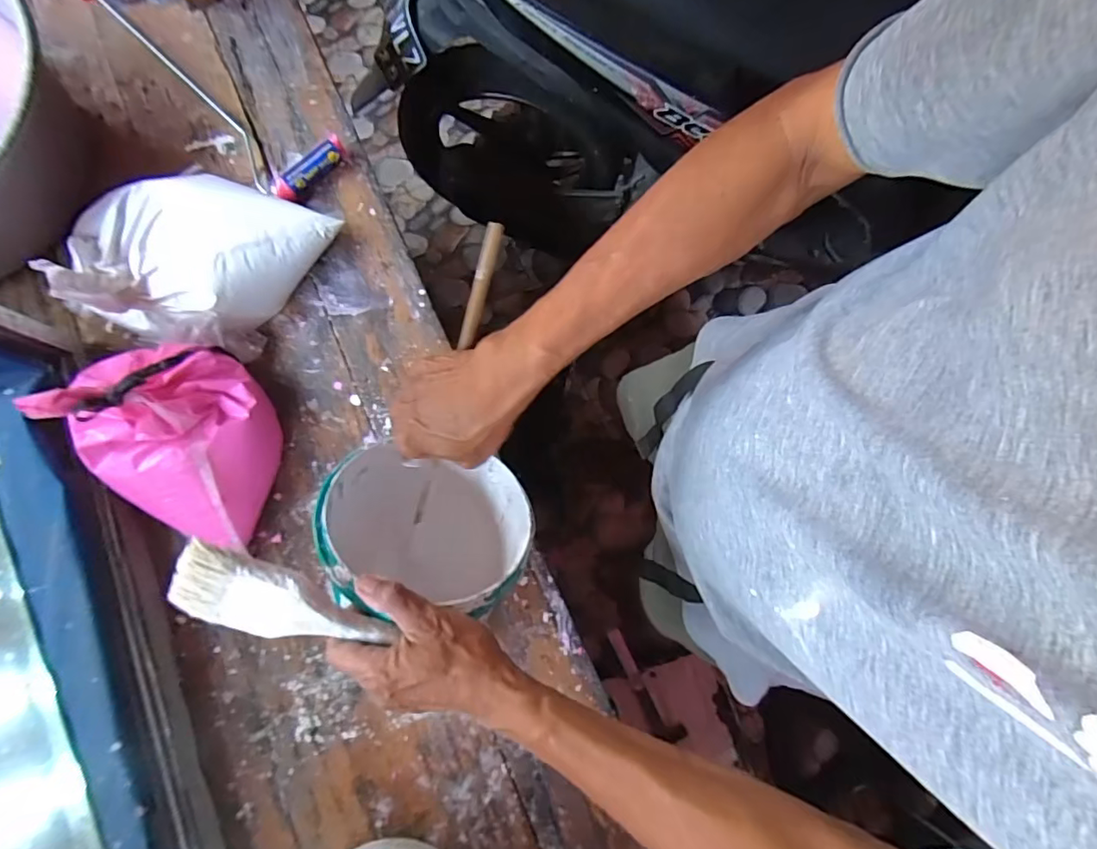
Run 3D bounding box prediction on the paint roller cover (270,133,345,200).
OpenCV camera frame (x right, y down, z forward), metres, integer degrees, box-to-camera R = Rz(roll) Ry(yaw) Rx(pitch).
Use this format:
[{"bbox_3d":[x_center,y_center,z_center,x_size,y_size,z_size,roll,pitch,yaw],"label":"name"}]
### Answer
[{"bbox_3d":[-0.297,-0.316,0.666,0.031,0.032,0.103,40,81,7],"label":"paint roller cover"}]

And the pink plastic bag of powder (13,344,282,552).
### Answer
[{"bbox_3d":[-0.393,0.013,0.543,0.182,0.145,0.203,11,78,2],"label":"pink plastic bag of powder"}]

